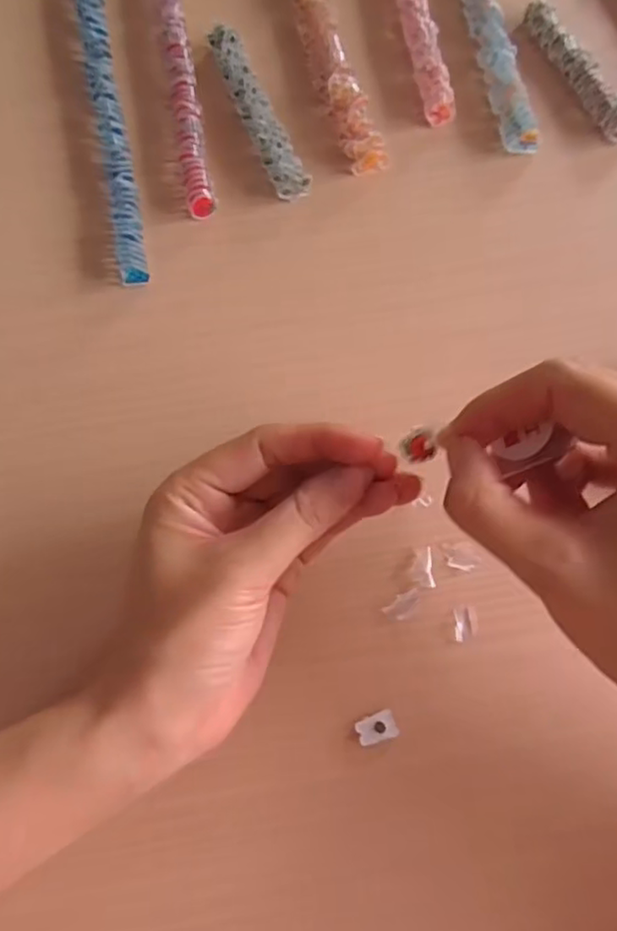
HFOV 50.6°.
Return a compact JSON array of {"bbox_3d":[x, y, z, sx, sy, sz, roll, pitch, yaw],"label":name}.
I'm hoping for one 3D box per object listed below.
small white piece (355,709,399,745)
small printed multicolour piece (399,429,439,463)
[{"bbox_3d":[0.028,0.105,0.260,0.016,0.004,0.011,-18,74,-6],"label":"small white piece"},{"bbox_3d":[0.038,-0.007,0.222,0.013,0.006,0.011,-42,80,-12],"label":"small printed multicolour piece"}]

